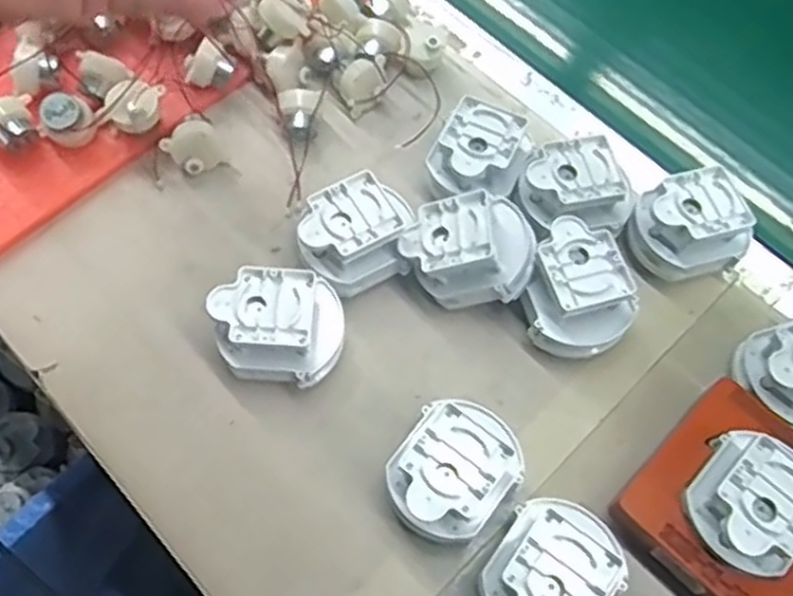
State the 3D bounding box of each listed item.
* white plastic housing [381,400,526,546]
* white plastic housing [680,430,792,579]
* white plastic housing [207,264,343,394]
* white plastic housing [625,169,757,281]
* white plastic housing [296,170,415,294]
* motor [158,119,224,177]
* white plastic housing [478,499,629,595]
[{"bbox_3d":[0.029,0.091,0.391,0.055,0.049,0.067,41,70,17],"label":"white plastic housing"},{"bbox_3d":[0.177,0.100,0.369,0.057,0.026,0.058,40,69,17],"label":"white plastic housing"},{"bbox_3d":[-0.066,0.018,0.422,0.071,0.049,0.057,1,64,-1],"label":"white plastic housing"},{"bbox_3d":[0.176,-0.041,0.461,0.061,0.053,0.059,-19,66,-10],"label":"white plastic housing"},{"bbox_3d":[-0.023,-0.035,0.446,0.067,0.047,0.051,-24,67,-13],"label":"white plastic housing"},{"bbox_3d":[-0.127,-0.094,0.473,0.035,0.027,0.022,-26,67,-14],"label":"motor"},{"bbox_3d":[0.076,0.136,0.368,0.057,0.049,0.069,38,69,16],"label":"white plastic housing"}]

